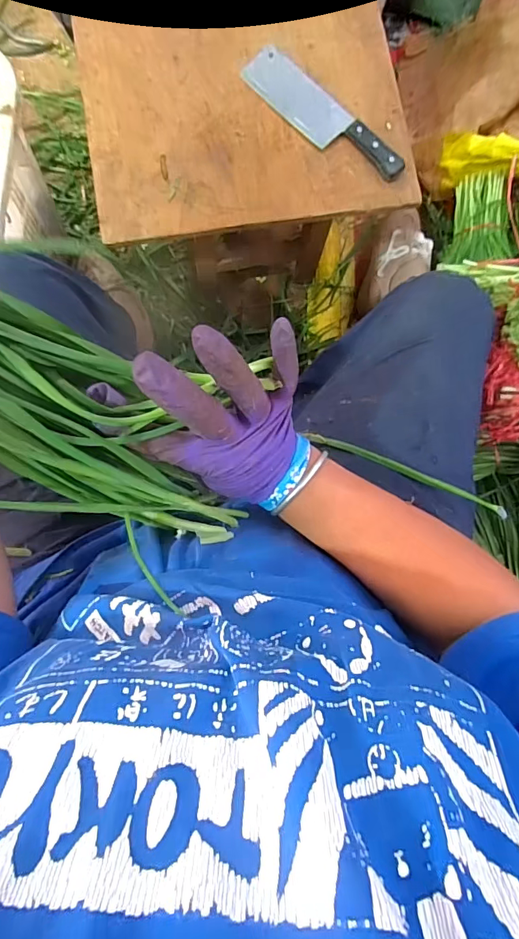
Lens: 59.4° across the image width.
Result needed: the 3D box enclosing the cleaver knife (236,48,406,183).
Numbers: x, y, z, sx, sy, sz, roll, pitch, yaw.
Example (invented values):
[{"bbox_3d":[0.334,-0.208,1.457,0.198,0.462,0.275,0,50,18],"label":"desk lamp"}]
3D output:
[{"bbox_3d":[0.088,-0.506,0.652,0.072,0.016,0.270,-44,86,-7],"label":"cleaver knife"}]

